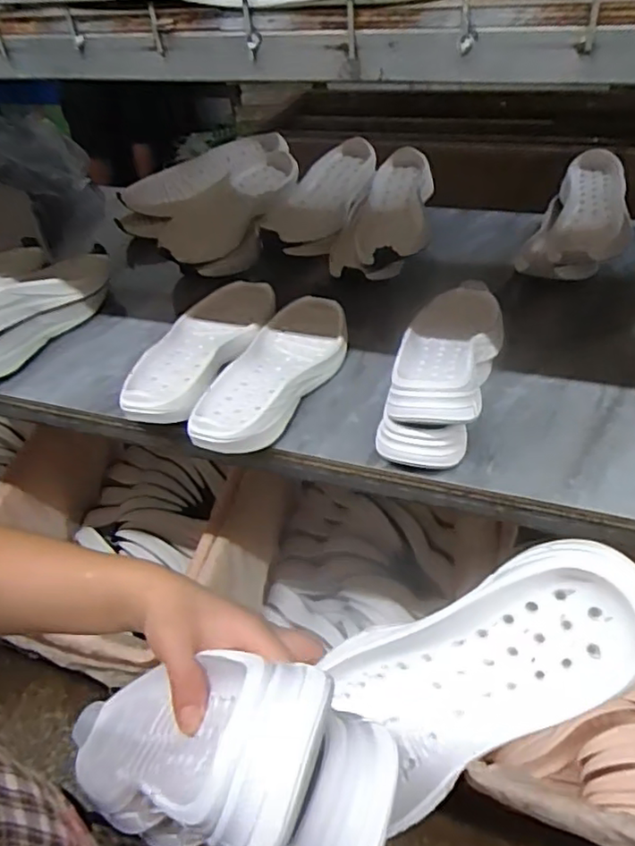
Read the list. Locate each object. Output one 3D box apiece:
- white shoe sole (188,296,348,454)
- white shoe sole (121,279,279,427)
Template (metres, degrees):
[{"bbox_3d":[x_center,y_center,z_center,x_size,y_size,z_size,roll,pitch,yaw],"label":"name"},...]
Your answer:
[{"bbox_3d":[-0.044,-0.067,0.712,0.116,0.038,0.298,13,45,19],"label":"white shoe sole"},{"bbox_3d":[-0.142,-0.101,0.755,0.121,0.038,0.302,13,45,19],"label":"white shoe sole"}]

